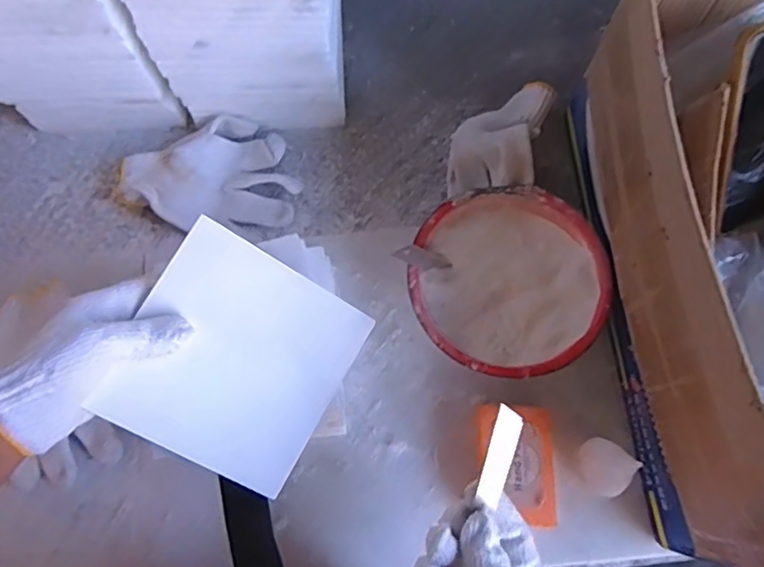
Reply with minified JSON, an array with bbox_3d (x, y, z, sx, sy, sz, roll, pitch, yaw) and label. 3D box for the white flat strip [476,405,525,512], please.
[{"bbox_3d":[0.075,0.108,0.364,0.017,0.004,0.061,13,99,-3],"label":"white flat strip"}]

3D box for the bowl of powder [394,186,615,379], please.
[{"bbox_3d":[0.109,0.002,0.516,0.162,0.051,0.162,-1,74,3],"label":"bowl of powder"}]

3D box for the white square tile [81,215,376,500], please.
[{"bbox_3d":[-0.104,0.056,0.422,0.148,0.010,0.152,33,81,-17],"label":"white square tile"}]

